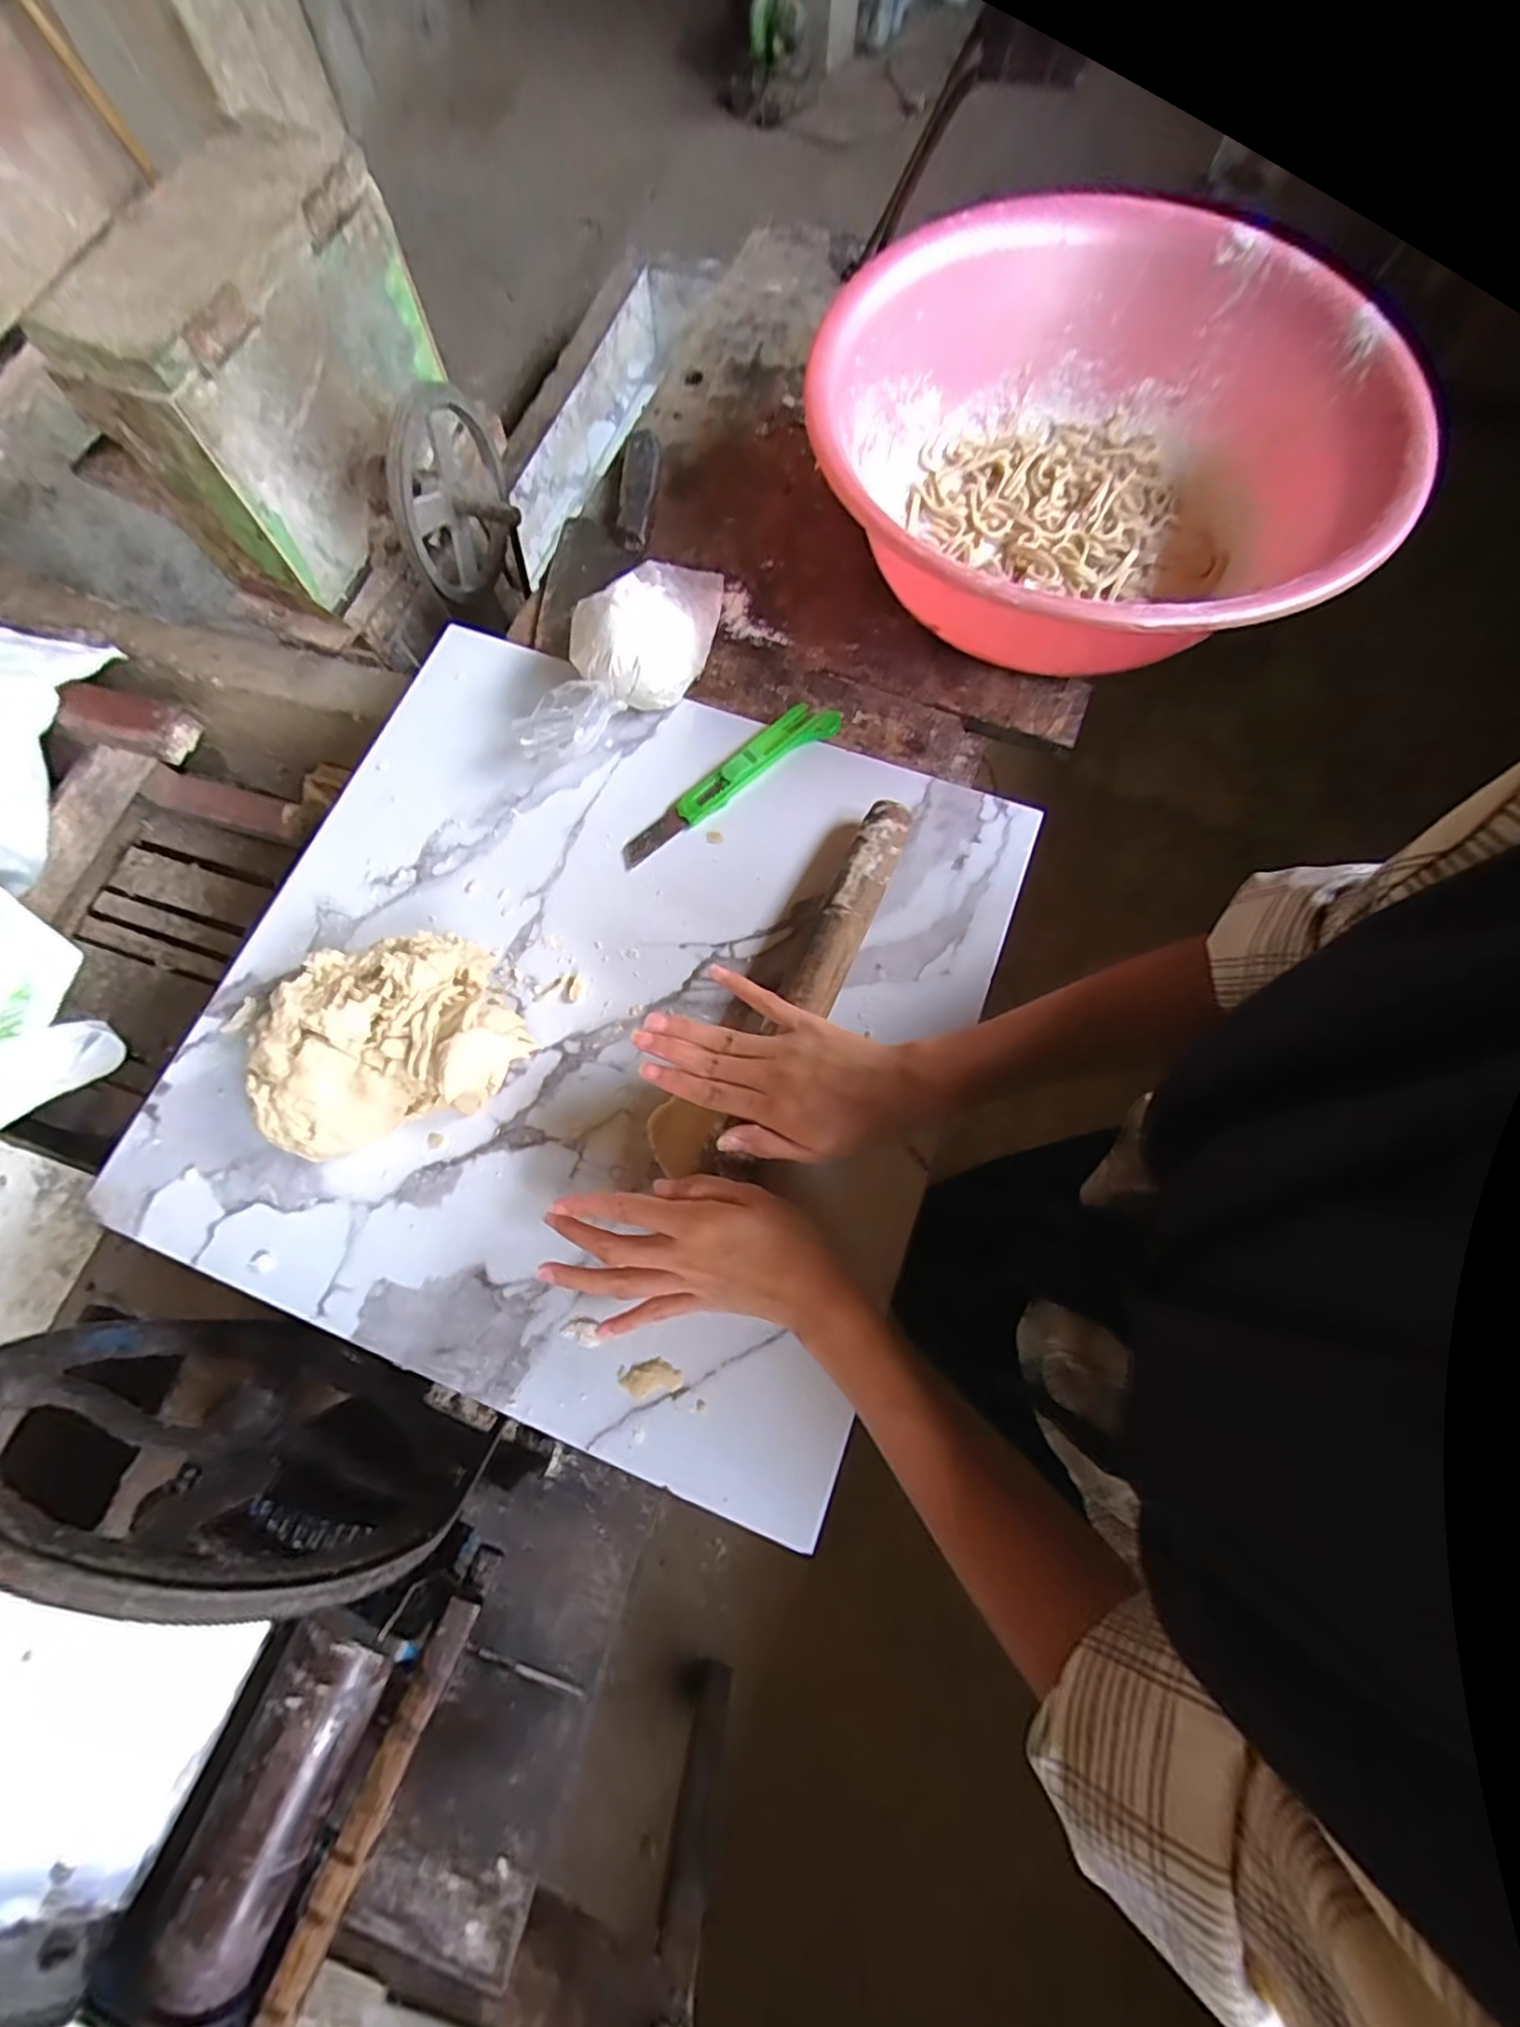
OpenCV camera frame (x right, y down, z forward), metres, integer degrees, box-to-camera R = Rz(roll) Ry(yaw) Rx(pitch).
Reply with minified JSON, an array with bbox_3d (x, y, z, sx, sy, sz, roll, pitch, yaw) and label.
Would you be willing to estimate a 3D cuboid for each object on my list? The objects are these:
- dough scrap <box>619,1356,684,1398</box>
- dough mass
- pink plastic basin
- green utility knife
[{"bbox_3d":[-0.064,0.213,0.381,0.035,0.004,0.018,-12,76,-3],"label":"dough scrap"},{"bbox_3d":[-0.236,0.013,0.411,0.158,0.057,0.127,-22,75,-5],"label":"dough mass"},{"bbox_3d":[0.247,-0.433,0.501,0.422,0.122,0.419,0,76,0],"label":"pink plastic basin"},{"bbox_3d":[-0.019,-0.171,0.482,0.194,0.014,0.034,-42,79,-9],"label":"green utility knife"}]

